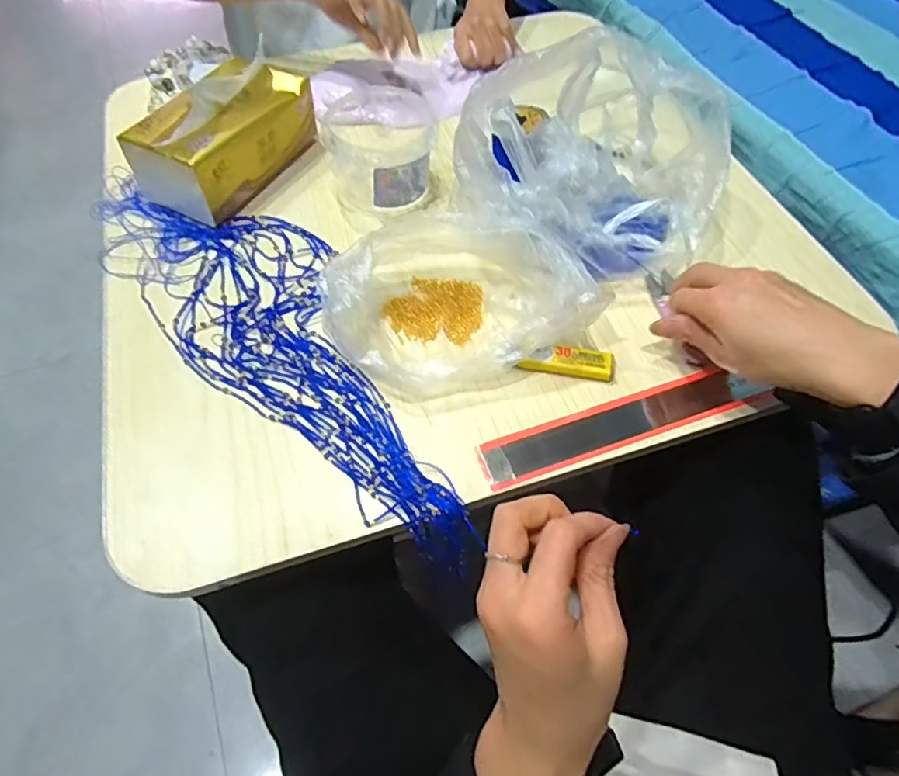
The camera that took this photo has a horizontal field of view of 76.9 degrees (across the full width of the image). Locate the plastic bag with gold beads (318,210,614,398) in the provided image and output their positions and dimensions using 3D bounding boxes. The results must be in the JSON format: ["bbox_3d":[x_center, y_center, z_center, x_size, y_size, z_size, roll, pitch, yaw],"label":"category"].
[{"bbox_3d":[0.003,-0.069,0.418,0.168,0.066,0.127,-16,60,-11],"label":"plastic bag with gold beads"}]

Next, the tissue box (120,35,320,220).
[{"bbox_3d":[-0.196,-0.228,0.505,0.085,0.079,0.156,31,62,17],"label":"tissue box"}]

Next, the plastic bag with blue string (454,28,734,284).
[{"bbox_3d":[0.130,-0.186,0.463,0.183,0.132,0.216,34,63,18],"label":"plastic bag with blue string"}]

